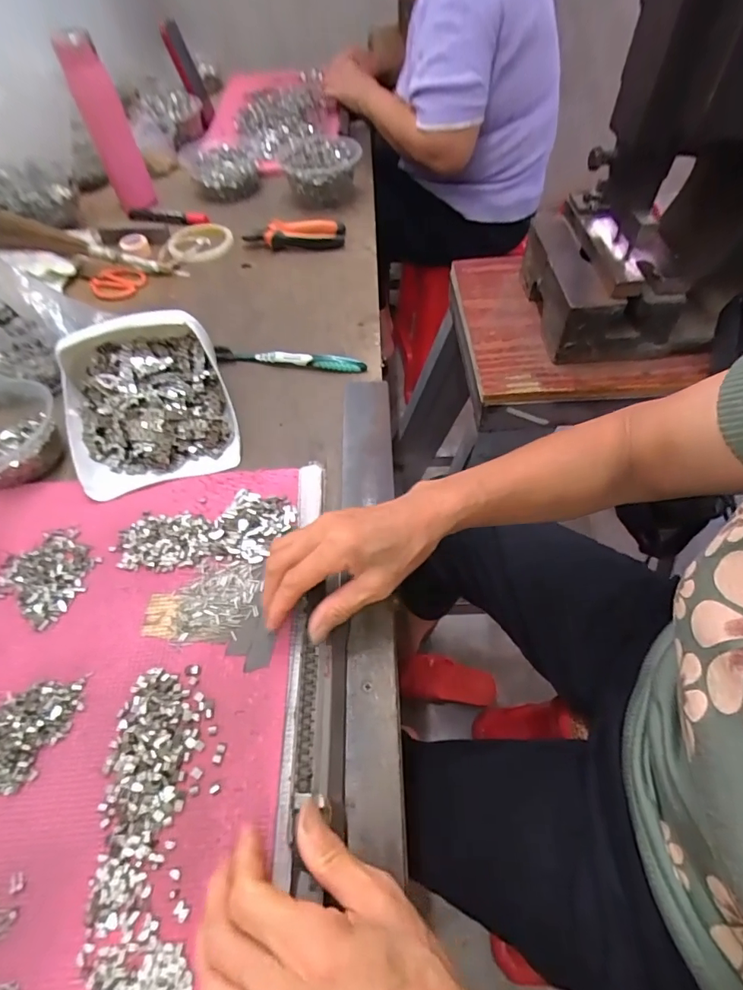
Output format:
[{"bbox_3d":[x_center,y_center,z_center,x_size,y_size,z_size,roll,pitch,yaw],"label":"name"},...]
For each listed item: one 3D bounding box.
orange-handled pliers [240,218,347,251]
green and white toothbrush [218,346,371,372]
[{"bbox_3d":[-0.112,-0.388,0.708,0.144,0.033,0.044,-8,55,-3],"label":"orange-handled pliers"},{"bbox_3d":[-0.094,-0.158,0.558,0.177,0.020,0.016,6,56,7],"label":"green and white toothbrush"}]

